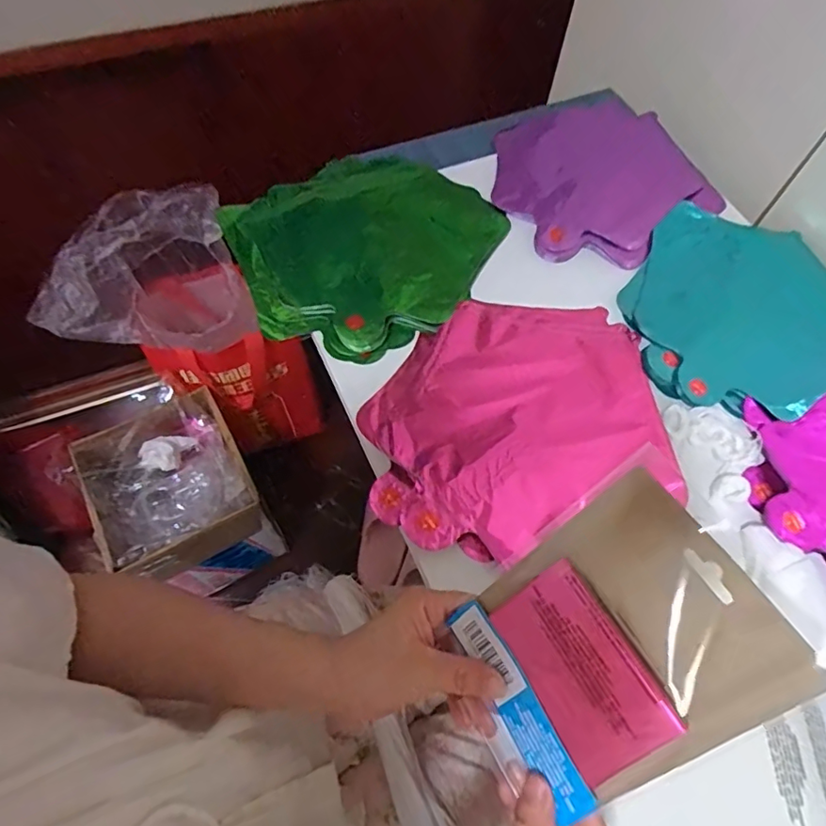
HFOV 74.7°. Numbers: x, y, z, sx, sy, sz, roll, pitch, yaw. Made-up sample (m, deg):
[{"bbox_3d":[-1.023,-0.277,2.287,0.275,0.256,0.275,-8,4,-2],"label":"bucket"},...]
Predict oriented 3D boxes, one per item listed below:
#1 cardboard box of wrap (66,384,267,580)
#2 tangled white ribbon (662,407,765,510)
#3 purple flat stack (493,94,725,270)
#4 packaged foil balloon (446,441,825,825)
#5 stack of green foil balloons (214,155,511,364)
[{"bbox_3d":[-0.394,0.122,0.886,0.230,0.114,0.260,-26,66,-16],"label":"cardboard box of wrap"},{"bbox_3d":[0.256,0.029,0.446,0.070,0.008,0.084,-9,62,-8],"label":"tangled white ribbon"},{"bbox_3d":[0.203,-0.271,0.599,0.228,0.014,0.256,-13,63,-10],"label":"purple flat stack"},{"bbox_3d":[0.093,0.114,0.269,0.154,0.015,0.115,-45,61,20],"label":"packaged foil balloon"},{"bbox_3d":[-0.042,-0.171,0.538,0.260,0.028,0.233,-39,70,-21],"label":"stack of green foil balloons"}]

